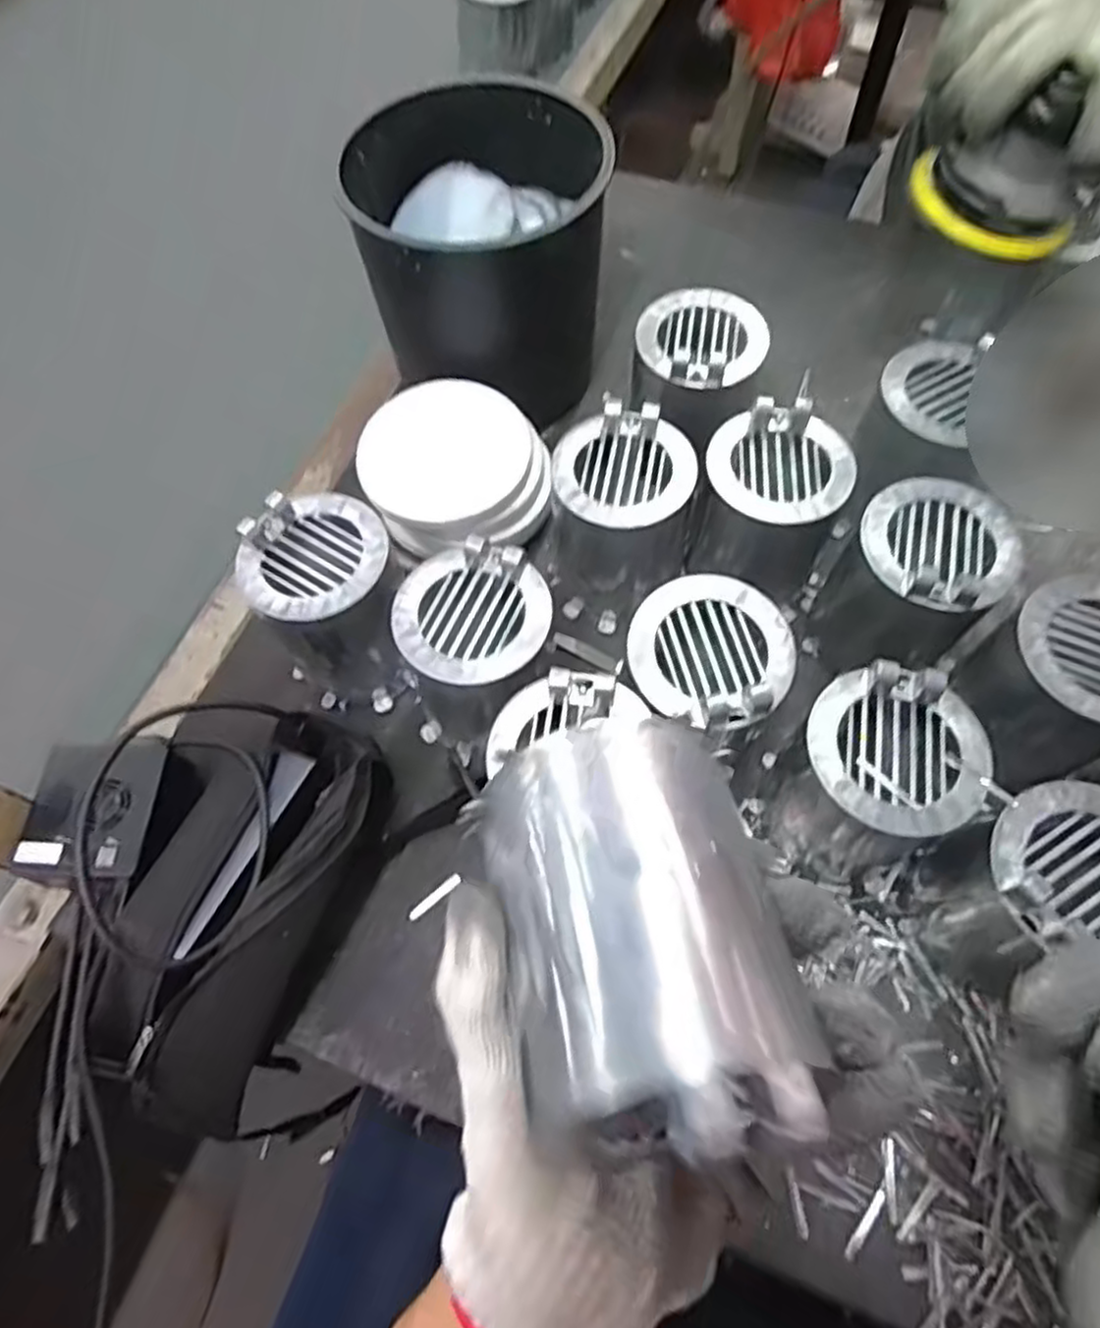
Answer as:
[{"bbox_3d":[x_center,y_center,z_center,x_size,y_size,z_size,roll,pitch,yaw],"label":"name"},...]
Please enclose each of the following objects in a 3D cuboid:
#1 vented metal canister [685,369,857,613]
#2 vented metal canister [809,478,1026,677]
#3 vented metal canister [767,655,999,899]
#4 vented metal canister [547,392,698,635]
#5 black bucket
[{"bbox_3d":[0.141,-0.097,0.495,0.085,0.120,0.088,21,67,12],"label":"vented metal canister"},{"bbox_3d":[0.221,-0.048,0.462,0.082,0.109,0.084,-1,64,2],"label":"vented metal canister"},{"bbox_3d":[0.175,0.067,0.412,0.084,0.126,0.085,-1,64,2],"label":"vented metal canister"},{"bbox_3d":[0.044,-0.091,0.494,0.091,0.118,0.088,1,64,3],"label":"vented metal canister"},{"bbox_3d":[-0.054,-0.298,0.554,0.154,0.147,0.165,-1,64,2],"label":"black bucket"}]

